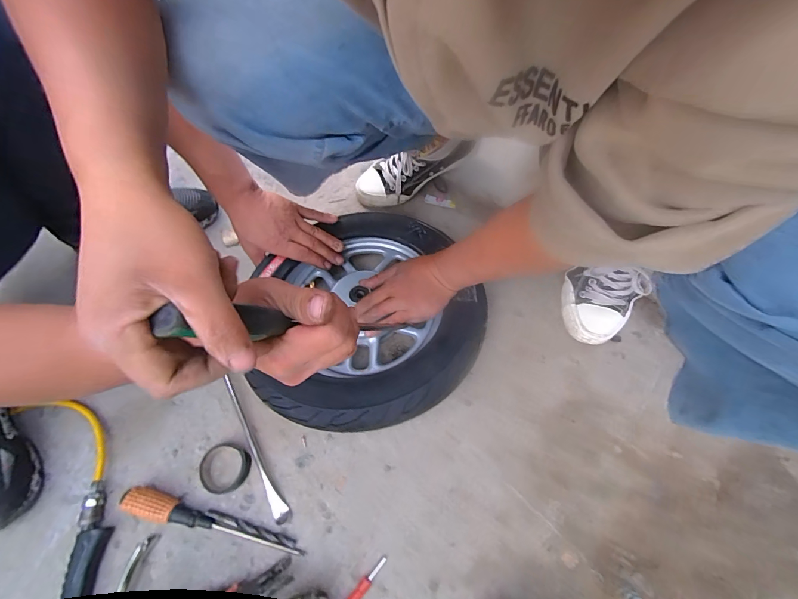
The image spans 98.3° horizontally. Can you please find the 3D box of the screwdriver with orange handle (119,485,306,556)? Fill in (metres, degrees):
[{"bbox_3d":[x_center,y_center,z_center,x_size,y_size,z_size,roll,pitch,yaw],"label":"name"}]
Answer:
[{"bbox_3d":[-0.233,0.278,0.428,0.233,0.028,0.028,11,63,9],"label":"screwdriver with orange handle"}]

